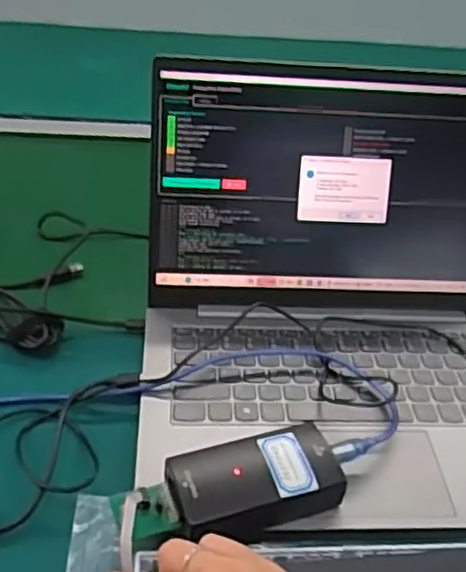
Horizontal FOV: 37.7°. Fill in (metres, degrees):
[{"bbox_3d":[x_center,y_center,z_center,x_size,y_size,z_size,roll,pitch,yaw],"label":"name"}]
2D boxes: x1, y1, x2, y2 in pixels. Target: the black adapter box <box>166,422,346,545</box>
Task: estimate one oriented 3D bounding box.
[{"bbox_3d":[0.015,0.123,0.416,0.103,0.028,0.057,-9,40,-19],"label":"black adapter box"}]

